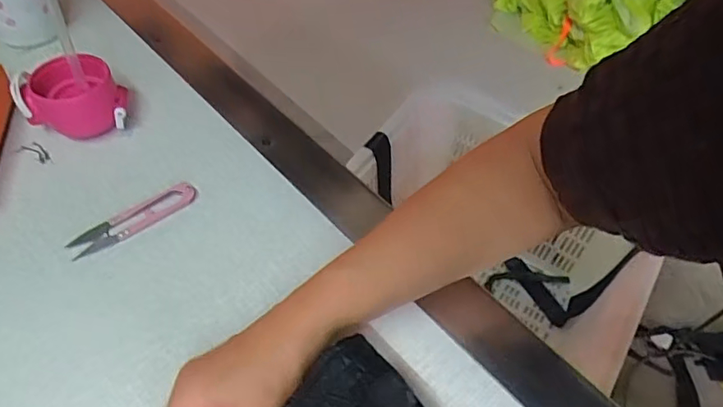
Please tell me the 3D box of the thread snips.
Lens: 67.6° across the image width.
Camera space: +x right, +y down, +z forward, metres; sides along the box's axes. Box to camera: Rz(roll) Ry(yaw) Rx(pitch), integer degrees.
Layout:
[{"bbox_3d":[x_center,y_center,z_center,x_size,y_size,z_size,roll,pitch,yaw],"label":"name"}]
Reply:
[{"bbox_3d":[-0.184,0.011,0.436,0.102,0.007,0.026,-30,60,-23],"label":"thread snips"}]

